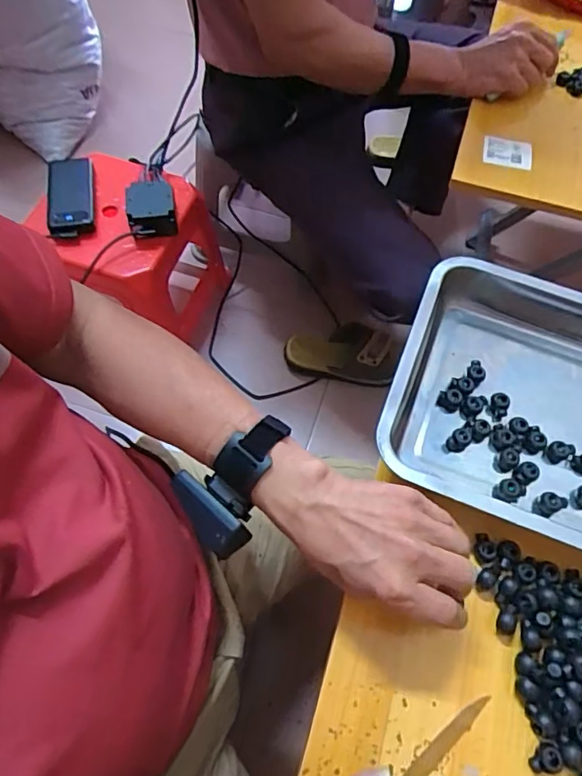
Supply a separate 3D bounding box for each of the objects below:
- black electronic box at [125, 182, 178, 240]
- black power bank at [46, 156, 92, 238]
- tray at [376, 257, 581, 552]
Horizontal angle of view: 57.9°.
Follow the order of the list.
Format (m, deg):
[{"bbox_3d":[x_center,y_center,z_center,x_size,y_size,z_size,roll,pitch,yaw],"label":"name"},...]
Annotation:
[{"bbox_3d":[-0.222,-0.284,0.838,0.072,0.052,0.069,-7,62,-7],"label":"black electronic box"},{"bbox_3d":[-0.361,-0.316,0.859,0.068,0.015,0.138,-3,77,-17],"label":"black power bank"},{"bbox_3d":[0.249,0.029,0.466,0.318,0.054,0.247,20,62,8],"label":"tray"}]

